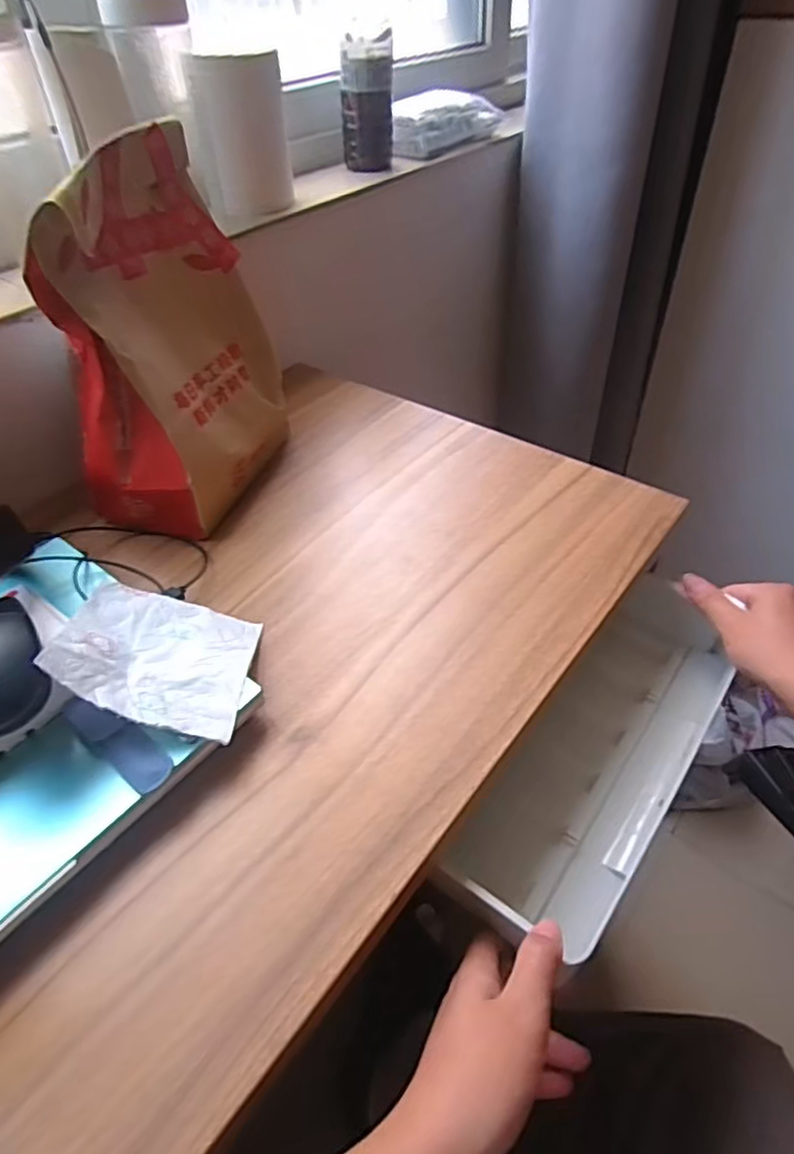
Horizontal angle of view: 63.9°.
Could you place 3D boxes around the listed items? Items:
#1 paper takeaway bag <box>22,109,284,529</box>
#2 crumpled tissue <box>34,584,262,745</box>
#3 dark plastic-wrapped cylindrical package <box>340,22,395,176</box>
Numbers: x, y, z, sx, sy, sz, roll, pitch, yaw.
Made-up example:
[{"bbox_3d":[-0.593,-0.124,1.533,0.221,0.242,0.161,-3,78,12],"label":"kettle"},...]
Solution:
[{"bbox_3d":[-0.184,-0.190,0.527,0.104,0.262,0.190,9,45,12],"label":"paper takeaway bag"},{"bbox_3d":[-0.151,0.044,0.411,0.113,0.020,0.116,15,31,-10],"label":"crumpled tissue"},{"bbox_3d":[-0.035,-0.563,0.765,0.064,0.126,0.052,-2,44,1],"label":"dark plastic-wrapped cylindrical package"}]

